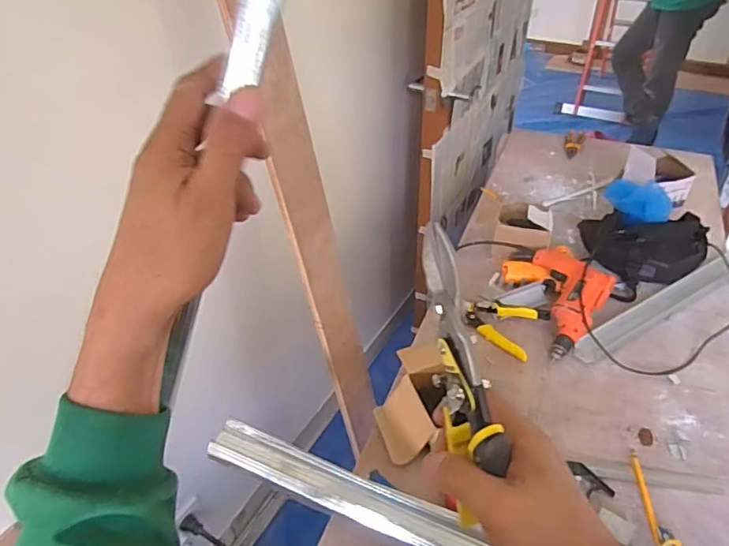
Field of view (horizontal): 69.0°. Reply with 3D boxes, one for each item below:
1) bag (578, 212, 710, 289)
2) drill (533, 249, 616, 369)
[{"bbox_3d":[0.630,-0.060,1.211,0.266,0.121,0.150,15,42,19],"label":"bag"},{"bbox_3d":[0.439,0.049,1.103,0.154,0.102,0.244,2,39,4],"label":"drill"}]

